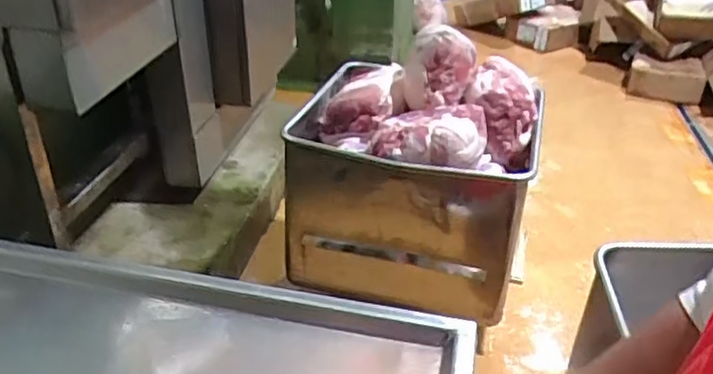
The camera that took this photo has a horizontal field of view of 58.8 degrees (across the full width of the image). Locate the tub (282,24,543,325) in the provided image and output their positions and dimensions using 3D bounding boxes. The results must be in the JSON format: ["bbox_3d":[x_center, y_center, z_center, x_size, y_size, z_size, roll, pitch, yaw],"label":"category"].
[{"bbox_3d":[0.173,-0.028,1.855,0.658,0.657,0.600,6,32,13],"label":"tub"}]

